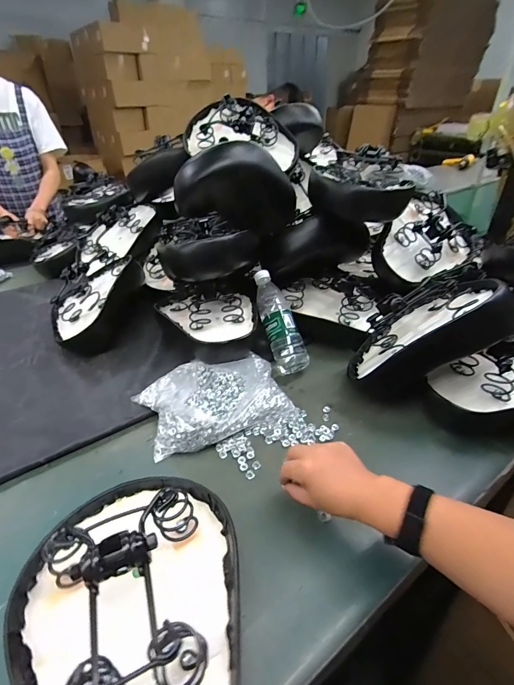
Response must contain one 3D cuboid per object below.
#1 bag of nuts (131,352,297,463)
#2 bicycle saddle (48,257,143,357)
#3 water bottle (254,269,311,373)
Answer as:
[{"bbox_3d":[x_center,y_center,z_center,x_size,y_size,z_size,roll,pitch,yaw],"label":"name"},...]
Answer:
[{"bbox_3d":[-0.080,0.089,0.629,0.245,0.055,0.177,-15,41,-20],"label":"bag of nuts"},{"bbox_3d":[-0.376,-0.099,0.808,0.156,0.135,0.243,8,39,8],"label":"bicycle saddle"},{"bbox_3d":[0.044,-0.051,0.736,0.067,0.058,0.233,-13,70,-17],"label":"water bottle"}]

